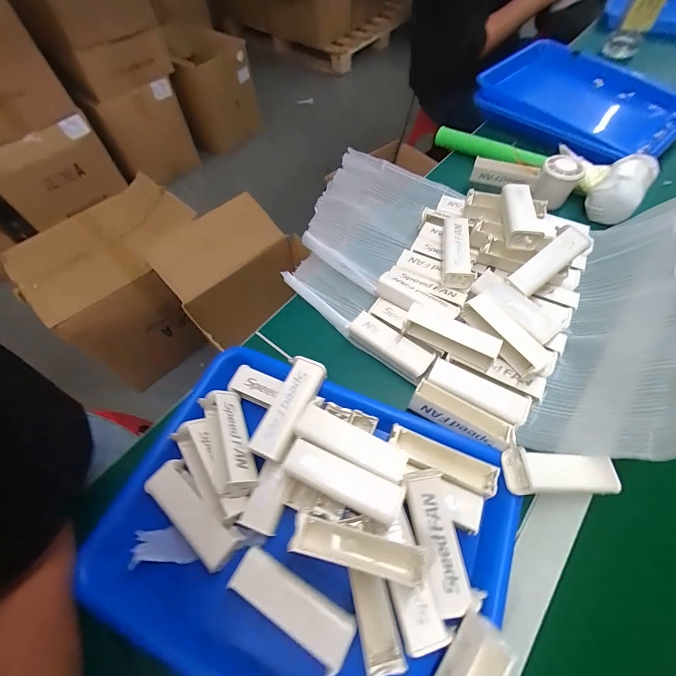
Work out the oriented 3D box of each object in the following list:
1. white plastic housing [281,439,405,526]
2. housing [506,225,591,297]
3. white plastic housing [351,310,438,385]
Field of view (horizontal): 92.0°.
[{"bbox_3d":[0.003,0.127,0.289,0.104,0.031,0.032,21,64,12],"label":"white plastic housing"},{"bbox_3d":[0.237,-0.087,0.372,0.092,0.017,0.034,-41,67,4],"label":"housing"},{"bbox_3d":[0.063,0.011,0.388,0.103,0.033,0.038,36,68,19],"label":"white plastic housing"}]

